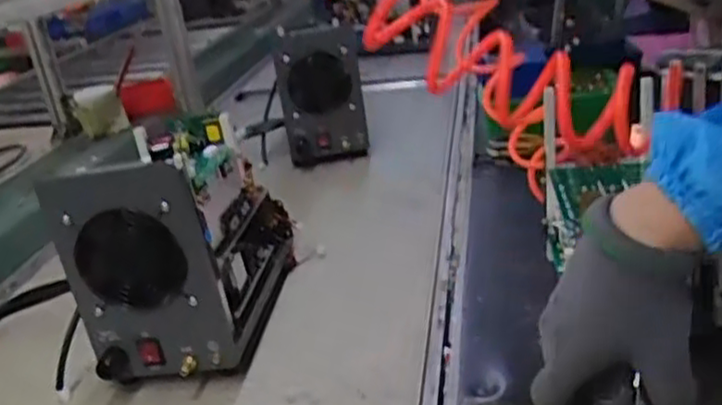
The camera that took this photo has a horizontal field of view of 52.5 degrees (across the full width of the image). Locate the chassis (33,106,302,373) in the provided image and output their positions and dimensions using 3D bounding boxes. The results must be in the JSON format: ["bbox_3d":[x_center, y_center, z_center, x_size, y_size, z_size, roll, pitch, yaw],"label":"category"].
[{"bbox_3d":[-0.201,0.038,0.875,0.160,0.251,0.326,-4,24,10],"label":"chassis"}]

